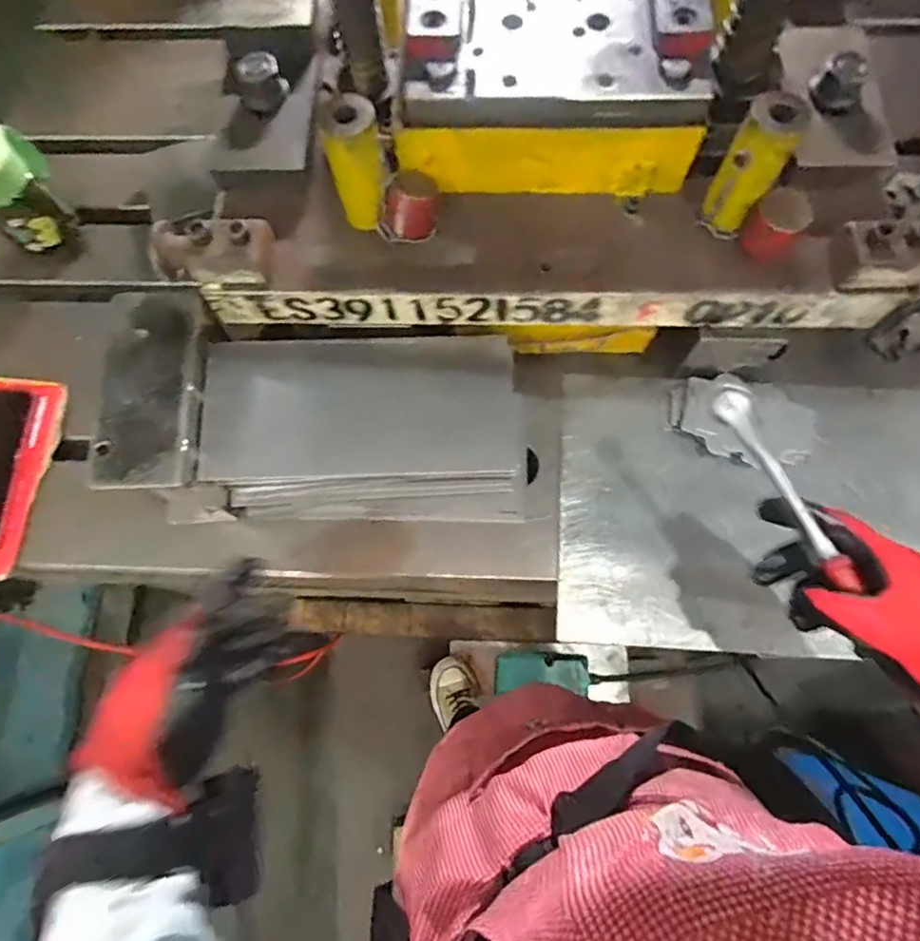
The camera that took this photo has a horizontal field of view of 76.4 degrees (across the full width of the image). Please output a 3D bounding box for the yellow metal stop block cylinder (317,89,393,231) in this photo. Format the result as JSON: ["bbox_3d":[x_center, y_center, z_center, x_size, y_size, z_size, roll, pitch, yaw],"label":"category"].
[{"bbox_3d":[-0.077,-0.232,0.445,0.041,0.089,0.043,-14,73,-2],"label":"yellow metal stop block cylinder"}]

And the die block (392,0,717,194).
[{"bbox_3d":[0.070,-0.329,0.472,0.230,0.089,0.179,1,73,2],"label":"die block"}]

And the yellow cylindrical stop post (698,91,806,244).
[{"bbox_3d":[0.218,-0.226,0.438,0.041,0.093,0.044,-1,72,2],"label":"yellow cylindrical stop post"}]

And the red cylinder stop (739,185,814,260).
[{"bbox_3d":[0.246,-0.192,0.457,0.039,0.046,0.031,43,78,13],"label":"red cylinder stop"}]

